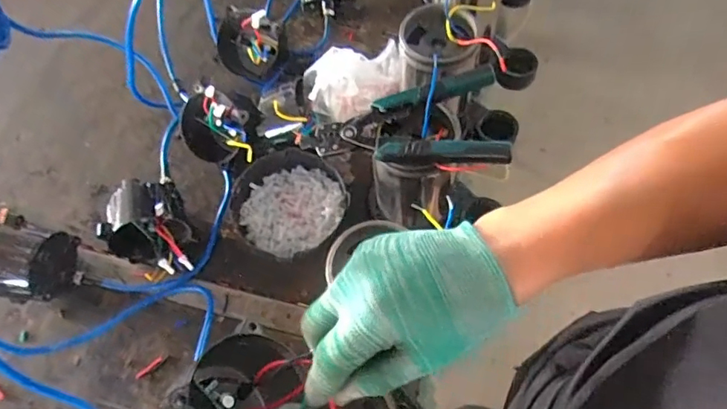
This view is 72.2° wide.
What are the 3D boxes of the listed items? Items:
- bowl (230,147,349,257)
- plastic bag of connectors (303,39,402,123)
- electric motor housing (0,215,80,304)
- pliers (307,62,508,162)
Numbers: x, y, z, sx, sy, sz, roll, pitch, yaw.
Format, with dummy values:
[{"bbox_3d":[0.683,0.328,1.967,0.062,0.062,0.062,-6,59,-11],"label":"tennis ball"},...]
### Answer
[{"bbox_3d":[-0.095,0.002,0.649,0.147,0.044,0.138,-1,64,3],"label":"bowl"},{"bbox_3d":[-0.002,-0.172,0.675,0.154,0.109,0.064,-35,67,-13],"label":"plastic bag of connectors"},{"bbox_3d":[-0.408,0.073,0.619,0.076,0.087,0.095,9,65,7],"label":"electric motor housing"},{"bbox_3d":[0.042,-0.093,0.487,0.192,0.032,0.106,7,64,7],"label":"pliers"}]

